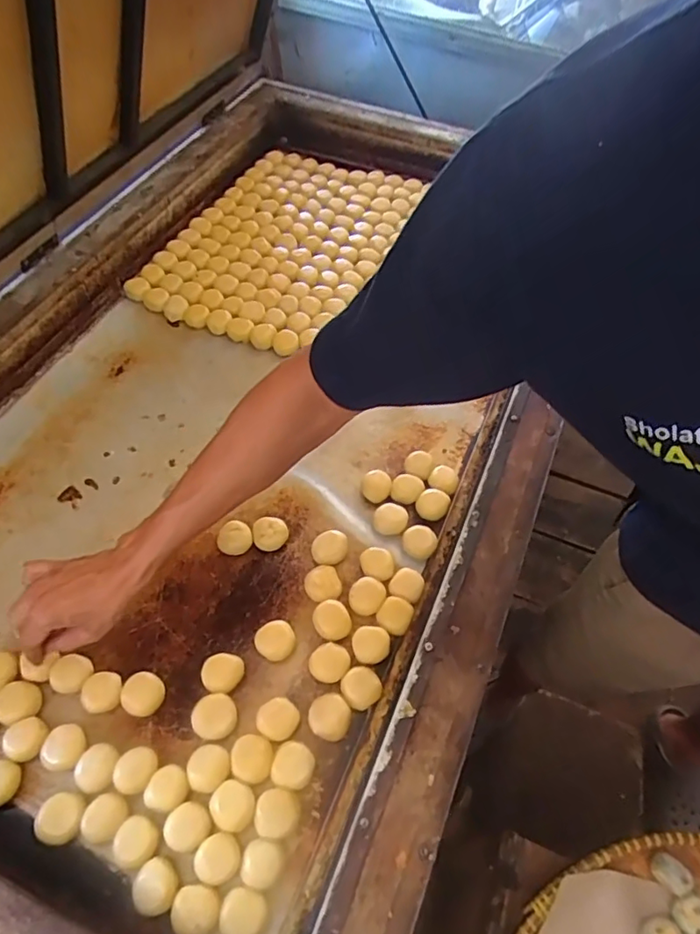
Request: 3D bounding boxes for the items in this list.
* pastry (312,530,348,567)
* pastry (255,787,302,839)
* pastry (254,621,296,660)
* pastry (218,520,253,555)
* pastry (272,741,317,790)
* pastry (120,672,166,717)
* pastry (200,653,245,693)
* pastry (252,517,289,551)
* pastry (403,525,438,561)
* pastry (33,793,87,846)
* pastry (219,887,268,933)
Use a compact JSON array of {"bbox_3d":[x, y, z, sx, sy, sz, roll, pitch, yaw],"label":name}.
[{"bbox_3d":[-0.023,0.093,0.632,0.038,0.026,0.040,14,57,4],"label":"pastry"},{"bbox_3d":[-0.064,0.305,0.491,0.039,0.015,0.036,-12,59,-12],"label":"pastry"},{"bbox_3d":[-0.077,0.180,0.574,0.040,0.022,0.039,-16,60,-15],"label":"pastry"},{"bbox_3d":[-0.133,0.082,0.638,0.038,0.026,0.034,-14,60,-14],"label":"pastry"},{"bbox_3d":[-0.052,0.274,0.511,0.037,0.021,0.037,2,57,-4],"label":"pastry"},{"bbox_3d":[-0.203,0.224,0.546,0.041,0.018,0.039,2,57,-4],"label":"pastry"},{"bbox_3d":[-0.127,0.208,0.558,0.041,0.020,0.035,-3,58,-7],"label":"pastry"},{"bbox_3d":[-0.092,0.078,0.643,0.040,0.022,0.035,-7,58,-10],"label":"pastry"},{"bbox_3d":[0.080,0.085,0.638,0.037,0.020,0.036,2,57,-4],"label":"pastry"},{"bbox_3d":[-0.251,0.306,0.485,0.040,0.022,0.037,5,57,-2],"label":"pastry"},{"bbox_3d":[-0.086,0.362,0.449,0.036,0.020,0.035,2,57,-4],"label":"pastry"}]

